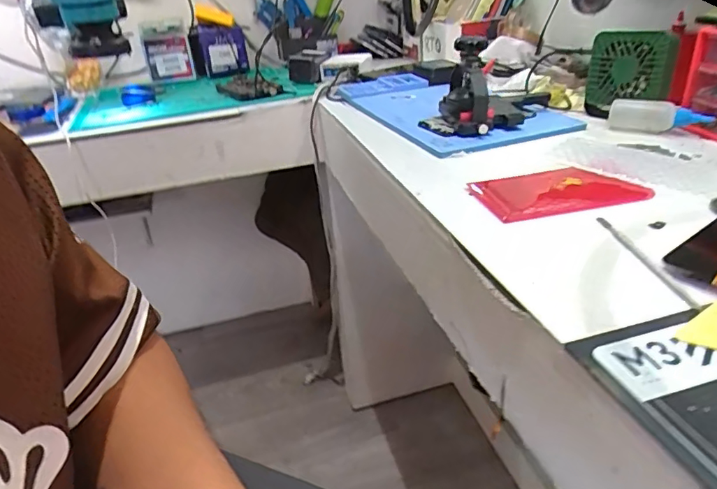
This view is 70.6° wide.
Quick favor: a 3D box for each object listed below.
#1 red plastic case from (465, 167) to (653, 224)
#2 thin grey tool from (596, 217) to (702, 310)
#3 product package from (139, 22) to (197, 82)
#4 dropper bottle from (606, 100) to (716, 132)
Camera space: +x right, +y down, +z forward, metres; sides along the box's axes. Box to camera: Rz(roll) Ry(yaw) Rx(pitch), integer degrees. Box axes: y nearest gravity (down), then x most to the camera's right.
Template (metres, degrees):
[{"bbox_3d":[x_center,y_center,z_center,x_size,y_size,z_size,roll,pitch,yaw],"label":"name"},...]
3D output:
[{"bbox_3d":[0.195,-0.056,0.515,0.152,0.016,0.101,-10,30,-9],"label":"red plastic case"},{"bbox_3d":[0.220,0.010,0.393,0.008,0.008,0.136,-5,29,-1],"label":"thin grey tool"},{"bbox_3d":[-0.380,-0.383,1.009,0.087,0.104,0.031,-14,31,-17],"label":"product package"},{"bbox_3d":[0.378,-0.163,0.643,0.117,0.038,0.029,17,36,34],"label":"dropper bottle"}]

